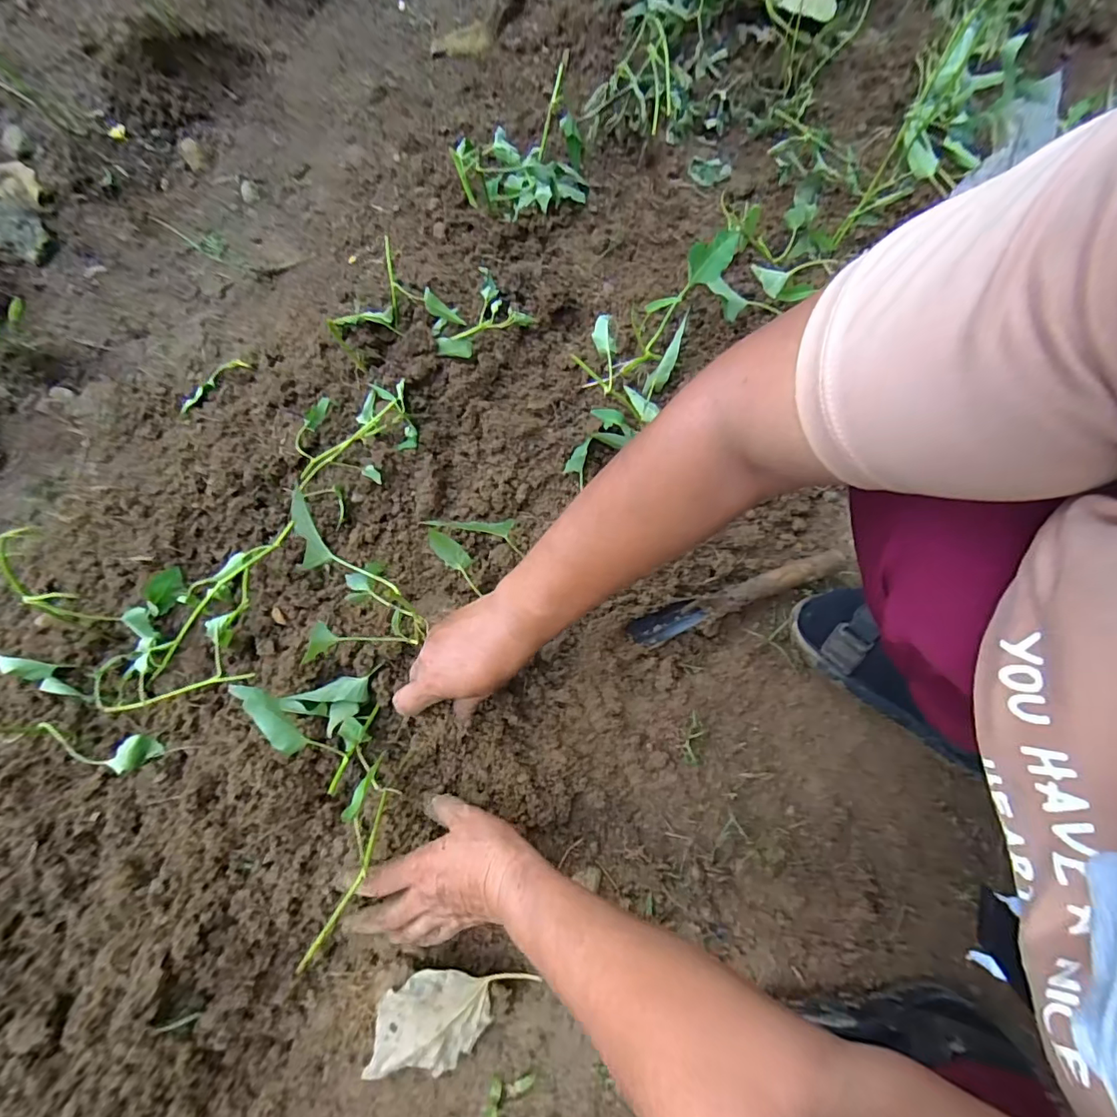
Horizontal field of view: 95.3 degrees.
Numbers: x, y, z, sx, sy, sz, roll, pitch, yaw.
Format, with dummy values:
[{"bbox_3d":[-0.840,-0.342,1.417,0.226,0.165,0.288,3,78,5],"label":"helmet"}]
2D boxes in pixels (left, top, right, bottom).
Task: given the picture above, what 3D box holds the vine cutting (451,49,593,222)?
[{"bbox_3d":[-0.050,-0.509,0.638,0.169,0.115,0.124,-7,76,0],"label":"vine cutting"}]

